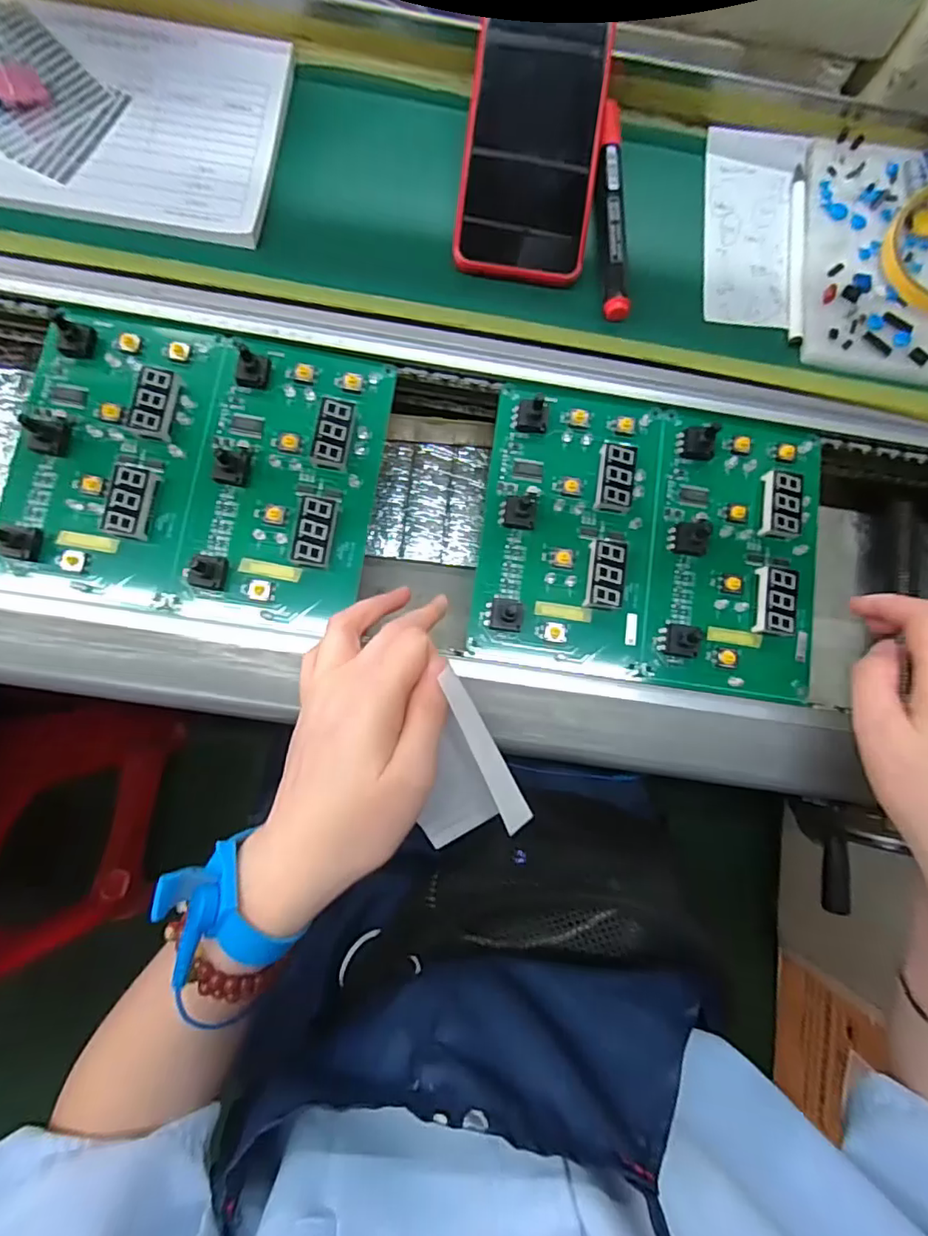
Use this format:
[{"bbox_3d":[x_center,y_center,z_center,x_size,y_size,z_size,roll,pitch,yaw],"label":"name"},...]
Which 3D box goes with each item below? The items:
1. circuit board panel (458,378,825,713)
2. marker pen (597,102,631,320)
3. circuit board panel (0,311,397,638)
[{"bbox_3d":[0.112,-0.047,0.329,0.197,0.019,0.163,9,83,-4],"label":"circuit board panel"},{"bbox_3d":[0.089,-0.248,0.344,0.018,0.018,0.140,2,84,-5],"label":"marker pen"},{"bbox_3d":[-0.148,-0.084,0.313,0.193,0.020,0.162,10,83,-4],"label":"circuit board panel"}]

